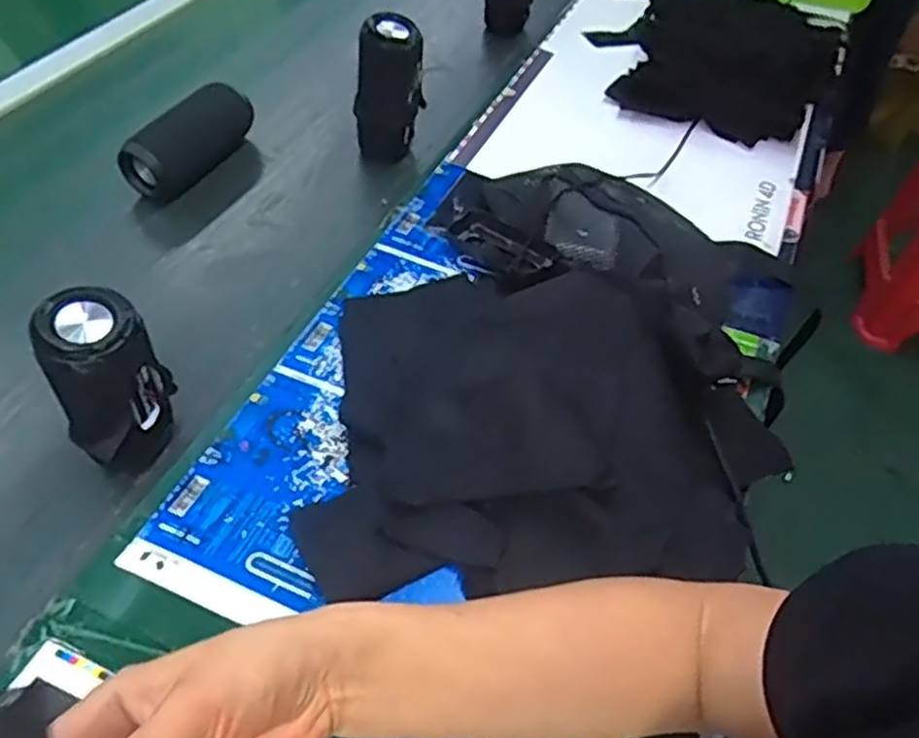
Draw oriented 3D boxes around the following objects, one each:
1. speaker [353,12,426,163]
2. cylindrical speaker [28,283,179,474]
[{"bbox_3d":[-0.075,-0.303,0.801,0.059,0.144,0.054,3,49,-3],"label":"speaker"},{"bbox_3d":[-0.239,0.018,0.517,0.070,0.148,0.070,3,49,-3],"label":"cylindrical speaker"}]

